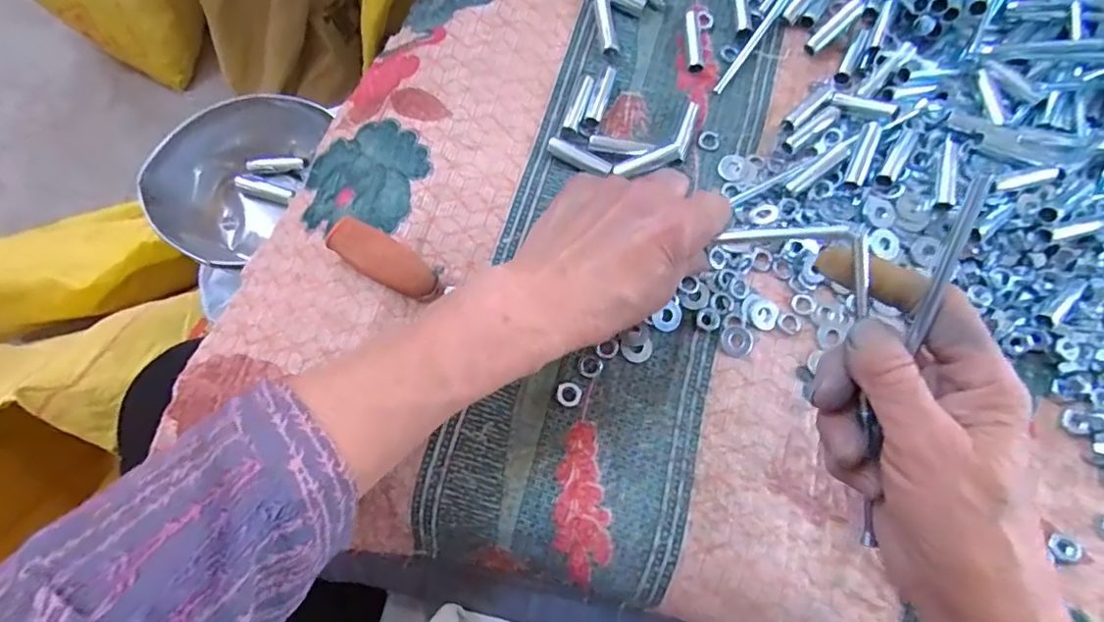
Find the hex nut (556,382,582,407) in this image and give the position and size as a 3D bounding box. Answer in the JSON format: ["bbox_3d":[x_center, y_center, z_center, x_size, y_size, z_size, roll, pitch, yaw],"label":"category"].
[{"bbox_3d":[0.010,0.047,0.314,0.014,0.008,0.013,22,75,5],"label":"hex nut"}]

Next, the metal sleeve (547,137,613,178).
[{"bbox_3d":[0.017,-0.097,0.355,0.041,0.007,0.010,21,75,-9],"label":"metal sleeve"}]

